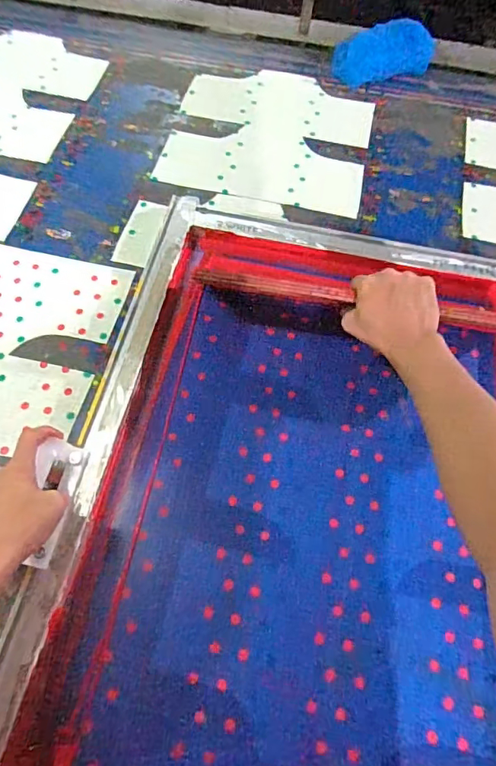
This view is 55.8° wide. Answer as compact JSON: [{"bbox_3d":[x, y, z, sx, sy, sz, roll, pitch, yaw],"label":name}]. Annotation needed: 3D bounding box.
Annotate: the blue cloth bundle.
[{"bbox_3d":[0.255,-0.616,0.866,0.208,0.058,0.105,-17,66,-11],"label":"blue cloth bundle"}]

